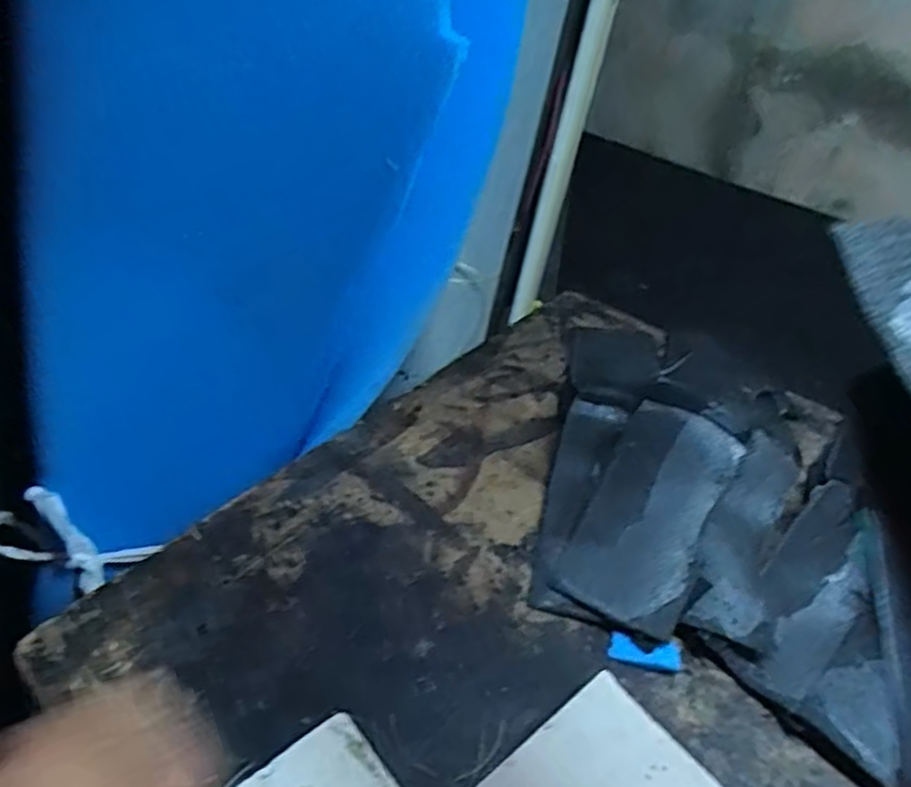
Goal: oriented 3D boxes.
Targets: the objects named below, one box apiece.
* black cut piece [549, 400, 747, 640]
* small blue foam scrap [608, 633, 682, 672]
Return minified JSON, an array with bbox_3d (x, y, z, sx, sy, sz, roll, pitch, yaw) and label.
[{"bbox_3d":[0.137,0.085,0.510,0.090,0.021,0.160,19,65,28],"label":"black cut piece"},{"bbox_3d":[0.123,0.166,0.457,0.046,0.009,0.020,9,40,7],"label":"small blue foam scrap"}]

